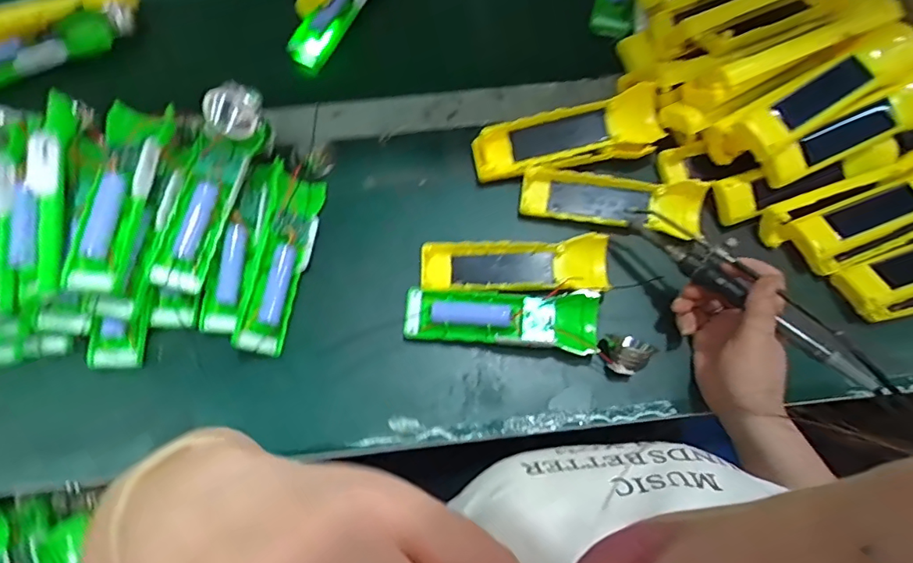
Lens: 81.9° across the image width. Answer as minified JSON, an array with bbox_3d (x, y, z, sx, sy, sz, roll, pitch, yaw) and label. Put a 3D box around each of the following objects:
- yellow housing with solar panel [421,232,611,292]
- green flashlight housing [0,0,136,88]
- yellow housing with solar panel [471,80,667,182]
[{"bbox_3d":[0.053,-0.013,0.462,0.165,0.024,0.047,-2,72,0],"label":"yellow housing with solar panel"},{"bbox_3d":[-0.435,-0.240,0.549,0.196,0.038,0.033,-22,73,-7],"label":"green flashlight housing"},{"bbox_3d":[0.105,-0.133,0.493,0.177,0.052,0.053,-10,74,-2],"label":"yellow housing with solar panel"}]

